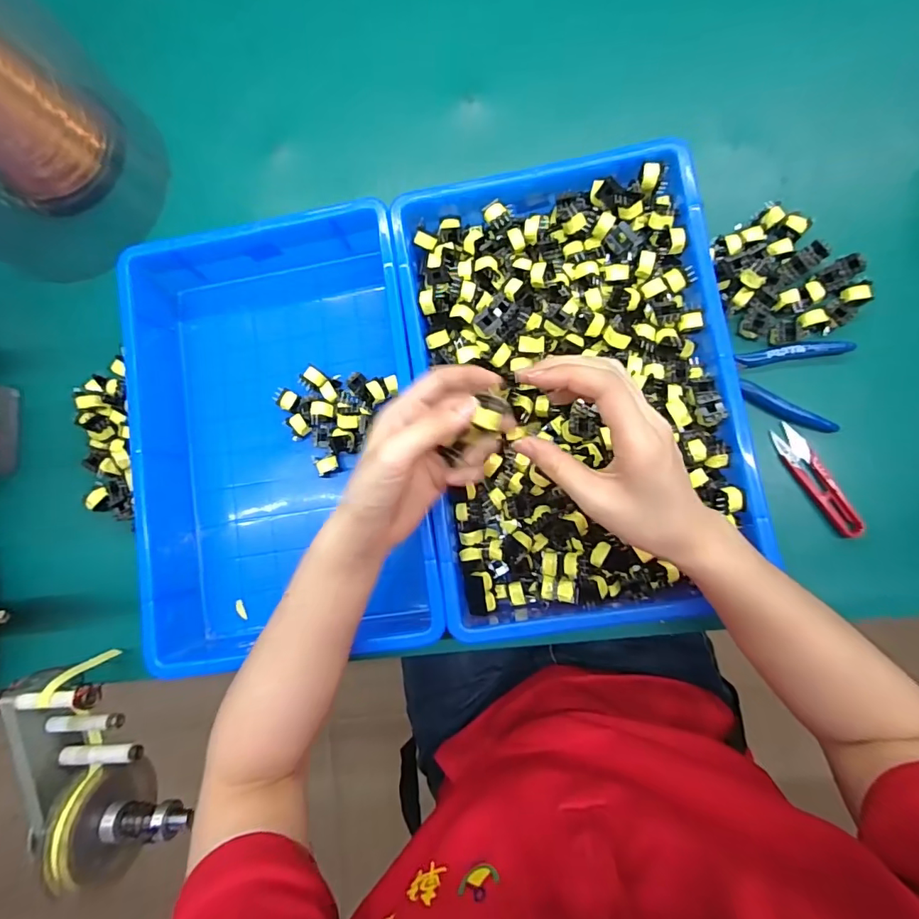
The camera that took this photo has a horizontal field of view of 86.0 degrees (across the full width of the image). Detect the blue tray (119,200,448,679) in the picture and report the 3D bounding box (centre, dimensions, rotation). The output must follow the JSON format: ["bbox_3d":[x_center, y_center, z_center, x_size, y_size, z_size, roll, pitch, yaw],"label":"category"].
[{"bbox_3d":[-0.157,-0.021,0.438,0.253,0.073,0.360,-8,85,5],"label":"blue tray"}]

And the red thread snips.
[{"bbox_3d":[0.297,0.017,0.410,0.025,0.016,0.103,-28,83,3],"label":"red thread snips"}]

